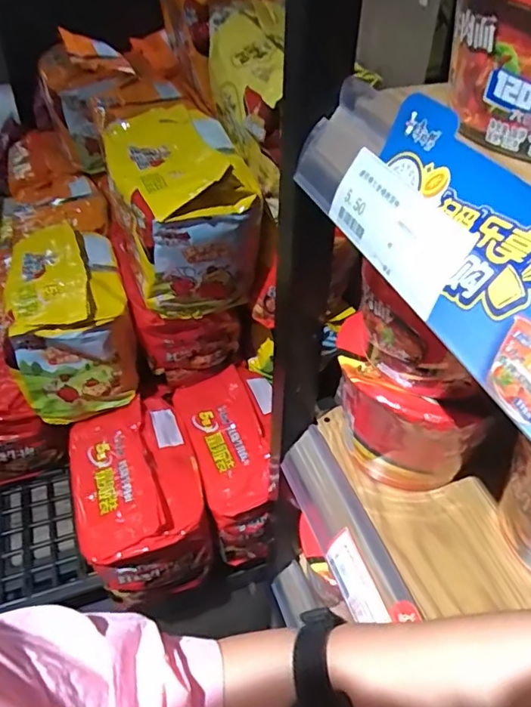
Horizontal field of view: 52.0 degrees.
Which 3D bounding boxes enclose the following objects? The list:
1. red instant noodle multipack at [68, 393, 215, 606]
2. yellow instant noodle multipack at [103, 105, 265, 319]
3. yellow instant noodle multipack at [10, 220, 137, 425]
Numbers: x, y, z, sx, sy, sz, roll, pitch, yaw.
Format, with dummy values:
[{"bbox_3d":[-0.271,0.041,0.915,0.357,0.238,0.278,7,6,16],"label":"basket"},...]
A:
[{"bbox_3d":[-0.150,0.165,0.644,0.135,0.117,0.191,-14,45,-16],"label":"red instant noodle multipack"},{"bbox_3d":[-0.091,-0.160,0.627,0.133,0.164,0.221,-13,44,-15],"label":"yellow instant noodle multipack"},{"bbox_3d":[-0.241,-0.048,0.692,0.126,0.150,0.222,-8,43,-10],"label":"yellow instant noodle multipack"}]

